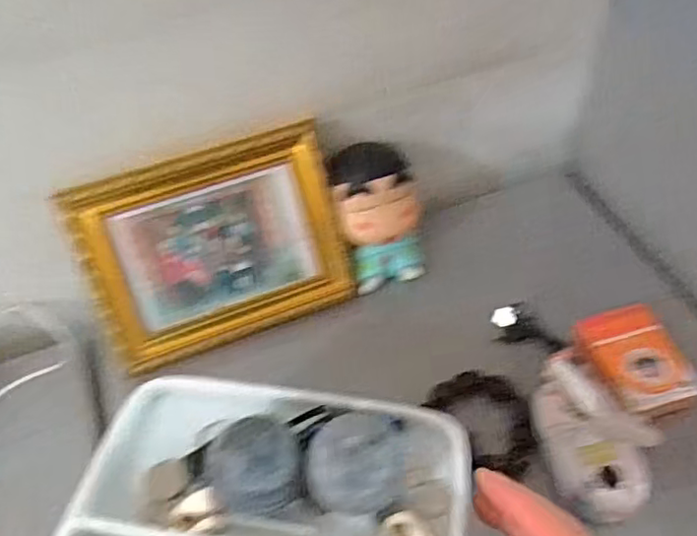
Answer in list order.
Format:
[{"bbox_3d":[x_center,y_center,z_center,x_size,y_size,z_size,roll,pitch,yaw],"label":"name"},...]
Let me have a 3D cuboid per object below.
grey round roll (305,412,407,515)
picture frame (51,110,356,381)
[{"bbox_3d":[0.004,0.102,0.329,0.048,0.041,0.044,-2,49,2],"label":"grey round roll"},{"bbox_3d":[-0.104,-0.017,0.519,0.200,0.155,0.016,-19,18,-12],"label":"picture frame"}]

